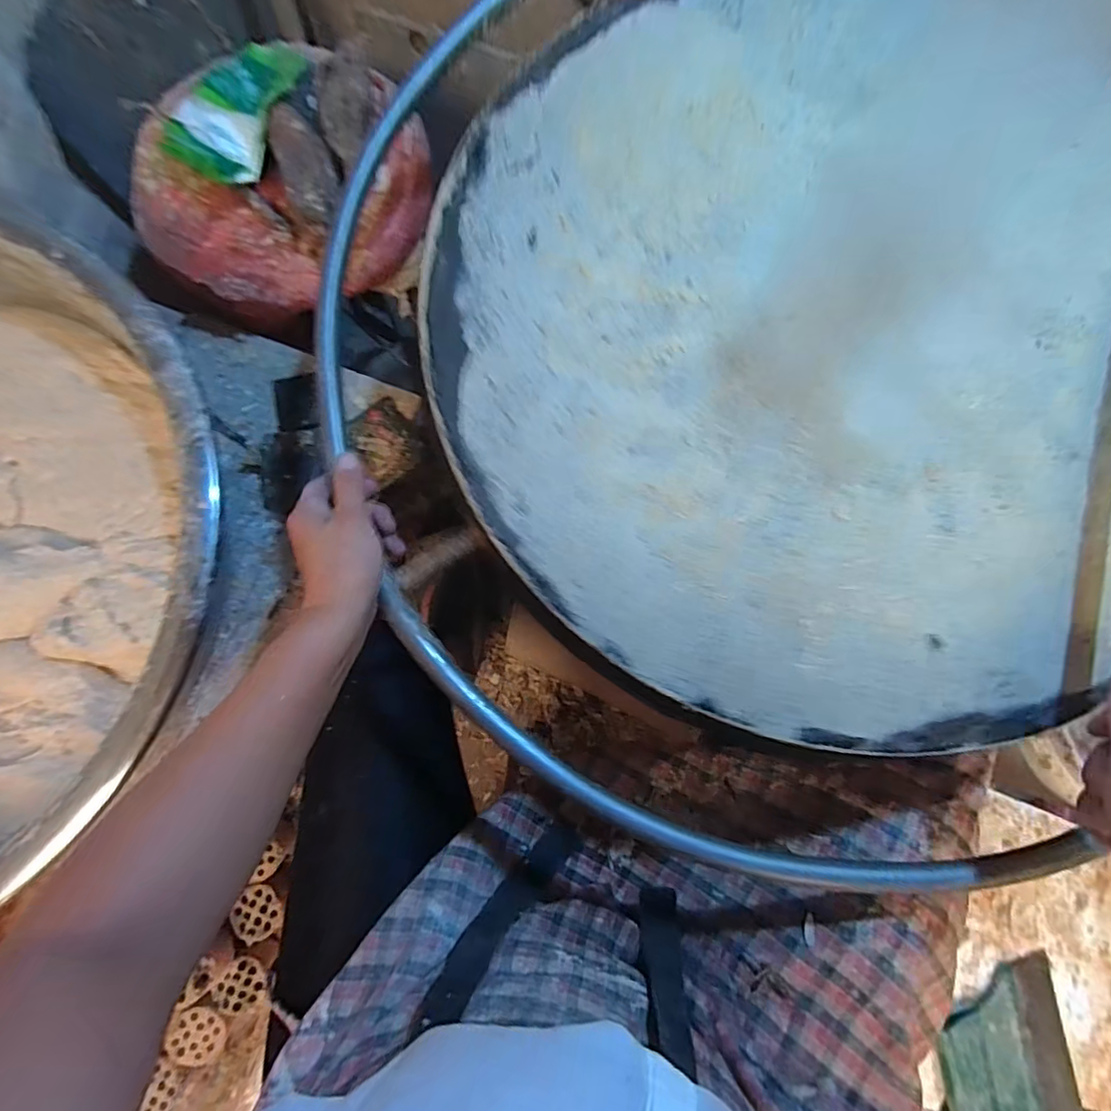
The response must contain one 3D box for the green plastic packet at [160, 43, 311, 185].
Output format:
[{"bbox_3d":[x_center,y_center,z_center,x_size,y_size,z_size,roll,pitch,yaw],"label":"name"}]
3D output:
[{"bbox_3d":[-0.313,-0.450,0.547,0.097,0.027,0.160,40,81,7],"label":"green plastic packet"}]

